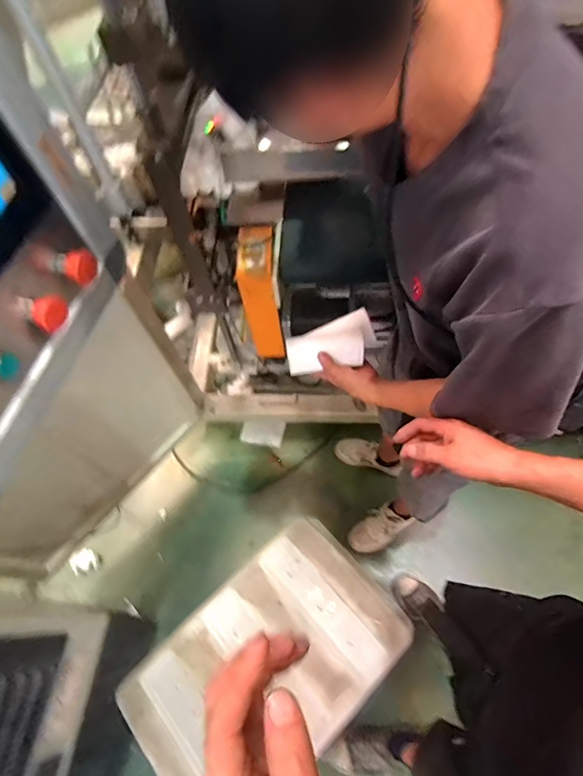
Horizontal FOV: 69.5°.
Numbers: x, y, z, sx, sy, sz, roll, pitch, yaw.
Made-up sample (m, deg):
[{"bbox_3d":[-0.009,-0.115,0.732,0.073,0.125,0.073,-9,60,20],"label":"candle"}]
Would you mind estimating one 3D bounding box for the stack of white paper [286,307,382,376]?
[{"bbox_3d":[0.071,-0.080,0.712,0.159,0.066,0.077,-18,61,-6],"label":"stack of white paper"}]

